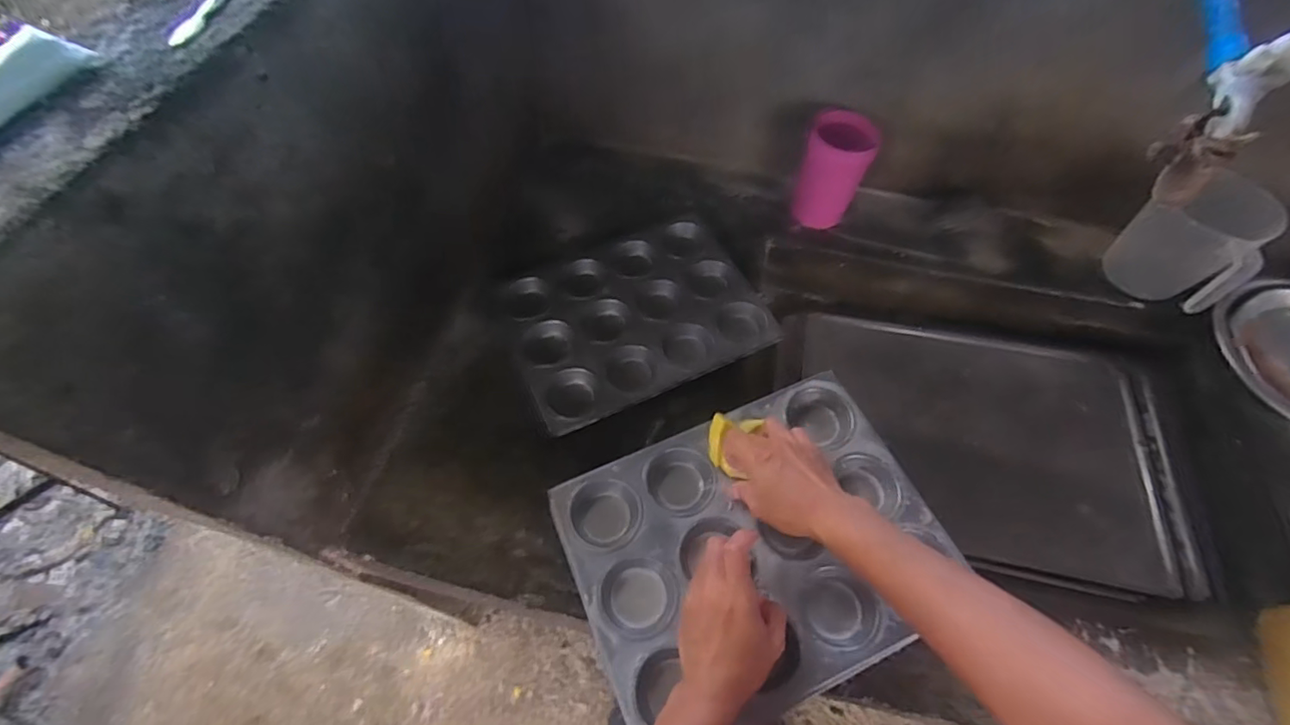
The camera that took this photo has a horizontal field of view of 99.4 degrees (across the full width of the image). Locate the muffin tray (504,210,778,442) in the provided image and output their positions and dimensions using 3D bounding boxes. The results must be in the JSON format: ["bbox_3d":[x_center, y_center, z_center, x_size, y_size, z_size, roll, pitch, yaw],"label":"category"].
[{"bbox_3d":[-0.012,-0.066,0.718,0.318,0.031,0.233,-22,63,-13],"label":"muffin tray"}]

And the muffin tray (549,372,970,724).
[{"bbox_3d":[0.100,0.164,0.497,0.319,0.033,0.243,-20,63,-11],"label":"muffin tray"}]

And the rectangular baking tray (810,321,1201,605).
[{"bbox_3d":[0.463,0.101,0.735,0.486,0.041,0.341,11,61,6],"label":"rectangular baking tray"}]

